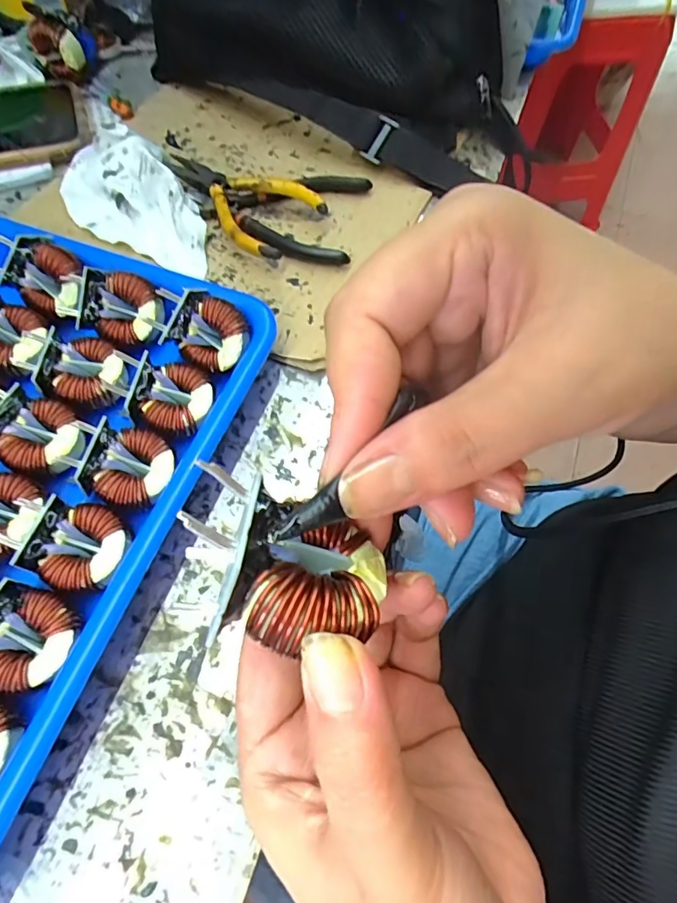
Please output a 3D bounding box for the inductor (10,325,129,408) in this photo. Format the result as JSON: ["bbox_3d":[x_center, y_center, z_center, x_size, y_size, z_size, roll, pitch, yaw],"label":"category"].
[{"bbox_3d":[-0.146,-0.047,0.276,0.050,0.022,0.040,12,65,3],"label":"inductor"}]

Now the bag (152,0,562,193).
[{"bbox_3d":[0.015,-0.322,0.369,0.311,0.097,0.138,33,68,13],"label":"bag"}]

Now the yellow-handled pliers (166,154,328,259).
[{"bbox_3d":[-0.074,-0.176,0.350,0.121,0.020,0.063,34,68,13],"label":"yellow-handled pliers"}]

